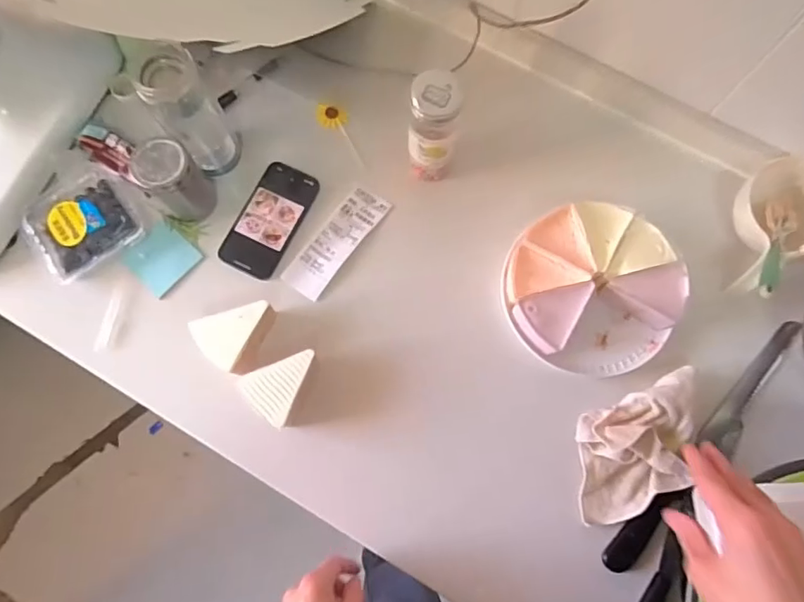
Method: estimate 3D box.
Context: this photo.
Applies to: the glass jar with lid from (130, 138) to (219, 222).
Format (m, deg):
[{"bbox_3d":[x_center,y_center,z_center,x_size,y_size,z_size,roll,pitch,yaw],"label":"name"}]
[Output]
[{"bbox_3d":[-0.266,-0.142,0.631,0.055,0.098,0.061,42,80,9],"label":"glass jar with lid"}]

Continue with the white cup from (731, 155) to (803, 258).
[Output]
[{"bbox_3d":[0.454,-0.106,0.638,0.118,0.068,0.116,0,77,0],"label":"white cup"}]

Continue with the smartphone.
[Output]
[{"bbox_3d":[-0.168,-0.104,0.670,0.080,0.010,0.148,24,78,6],"label":"smartphone"}]

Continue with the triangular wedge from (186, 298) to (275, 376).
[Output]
[{"bbox_3d":[-0.198,0.034,0.615,0.069,0.054,0.083,20,78,5],"label":"triangular wedge"}]

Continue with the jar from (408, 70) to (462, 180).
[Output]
[{"bbox_3d":[0.037,-0.202,0.617,0.054,0.139,0.063,9,77,2],"label":"jar"}]

